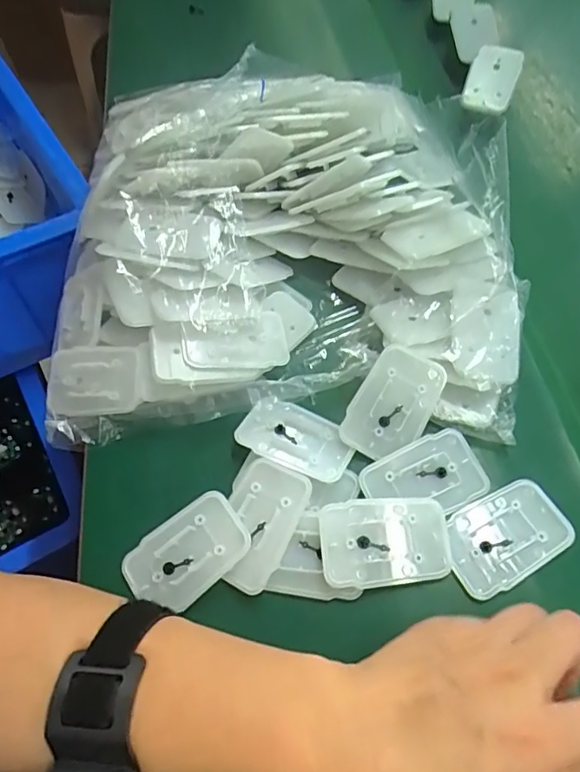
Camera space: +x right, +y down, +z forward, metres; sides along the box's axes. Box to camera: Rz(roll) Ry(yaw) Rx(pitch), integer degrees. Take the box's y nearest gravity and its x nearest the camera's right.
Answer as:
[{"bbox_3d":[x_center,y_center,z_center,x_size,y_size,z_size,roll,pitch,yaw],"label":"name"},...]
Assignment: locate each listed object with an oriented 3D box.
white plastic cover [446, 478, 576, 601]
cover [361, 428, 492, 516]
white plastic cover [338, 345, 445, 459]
[{"bbox_3d":[0.117,0.082,0.295,0.069,0.007,0.044,-26,62,-14],"label":"white plastic cover"},{"bbox_3d":[0.078,0.053,0.308,0.068,0.005,0.042,-20,61,-11],"label":"cover"},{"bbox_3d":[0.061,0.010,0.323,0.042,0.007,0.068,27,88,4],"label":"white plastic cover"}]

